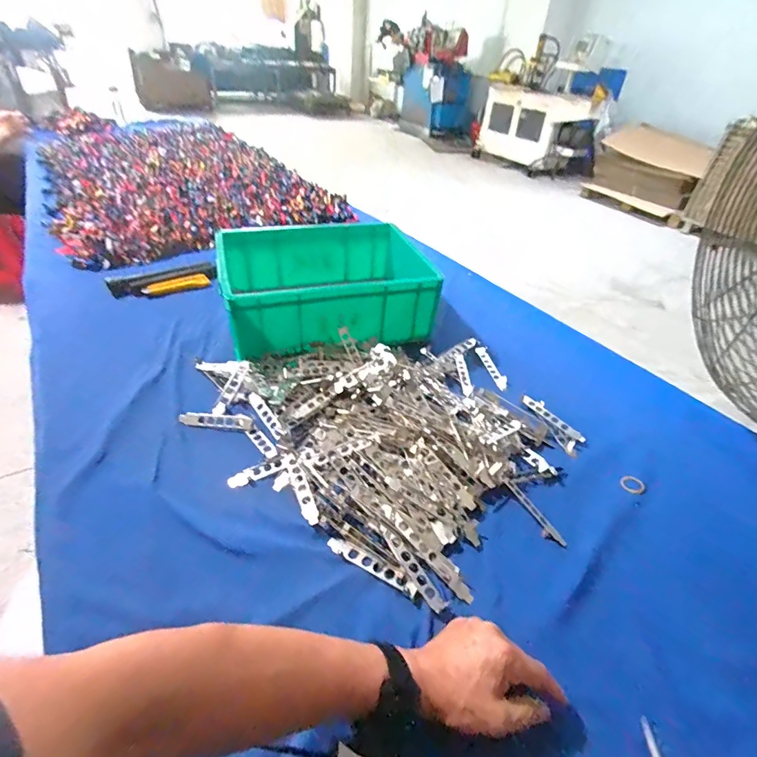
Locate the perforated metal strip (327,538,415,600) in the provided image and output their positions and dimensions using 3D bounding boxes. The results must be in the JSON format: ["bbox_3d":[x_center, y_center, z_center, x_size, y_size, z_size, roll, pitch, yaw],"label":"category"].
[{"bbox_3d":[-0.009,0.219,0.494,0.117,0.011,0.018,24,43,20],"label":"perforated metal strip"}]

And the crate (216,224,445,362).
[{"bbox_3d":[-0.113,-0.197,0.890,0.410,0.136,0.316,-12,43,-20],"label":"crate"}]

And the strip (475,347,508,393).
[{"bbox_3d":[0.221,-0.022,0.822,0.026,0.008,0.118,-7,46,-15],"label":"strip"}]

